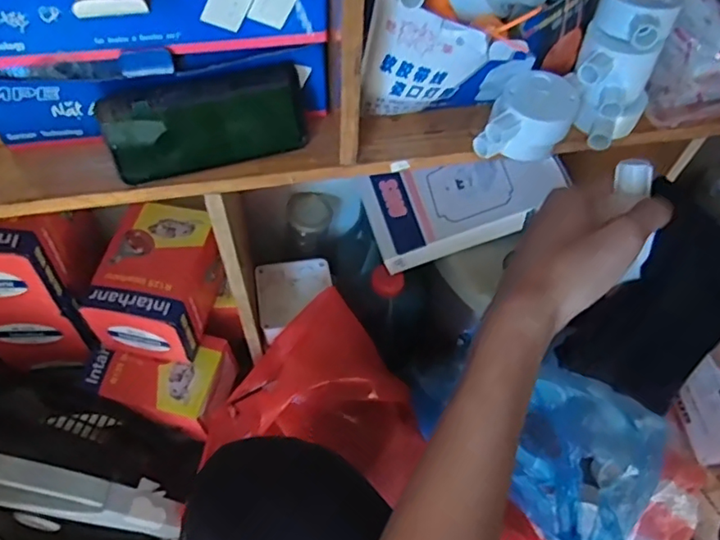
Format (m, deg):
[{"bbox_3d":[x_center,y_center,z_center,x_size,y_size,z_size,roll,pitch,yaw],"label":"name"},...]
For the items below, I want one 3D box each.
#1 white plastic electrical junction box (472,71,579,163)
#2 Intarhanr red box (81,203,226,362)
[{"bbox_3d":[0.150,-0.130,0.503,0.069,0.051,0.084,33,61,16],"label":"white plastic electrical junction box"},{"bbox_3d":[-0.272,0.033,0.752,0.131,0.134,0.140,9,57,2],"label":"Intarhanr red box"}]

